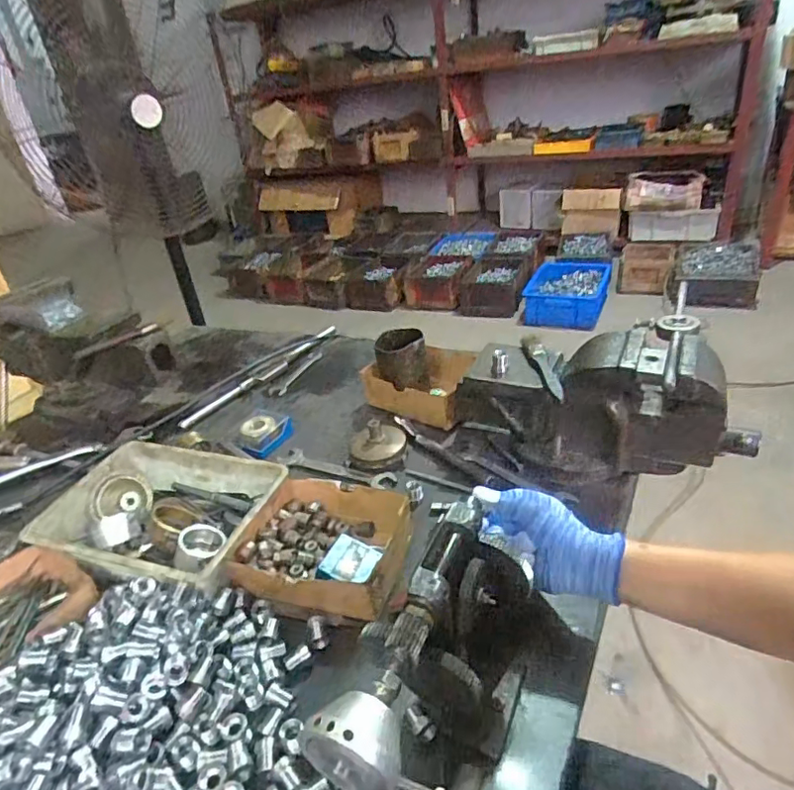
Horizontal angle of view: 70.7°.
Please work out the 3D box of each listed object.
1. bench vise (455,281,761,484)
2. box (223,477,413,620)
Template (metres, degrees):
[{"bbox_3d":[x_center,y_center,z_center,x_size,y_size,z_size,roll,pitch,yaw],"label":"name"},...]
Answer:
[{"bbox_3d":[0.238,0.009,0.697,0.324,0.164,0.162,-7,28,22],"label":"bench vise"},{"bbox_3d":[-0.074,0.158,0.601,0.177,0.055,0.148,3,34,16],"label":"box"}]

